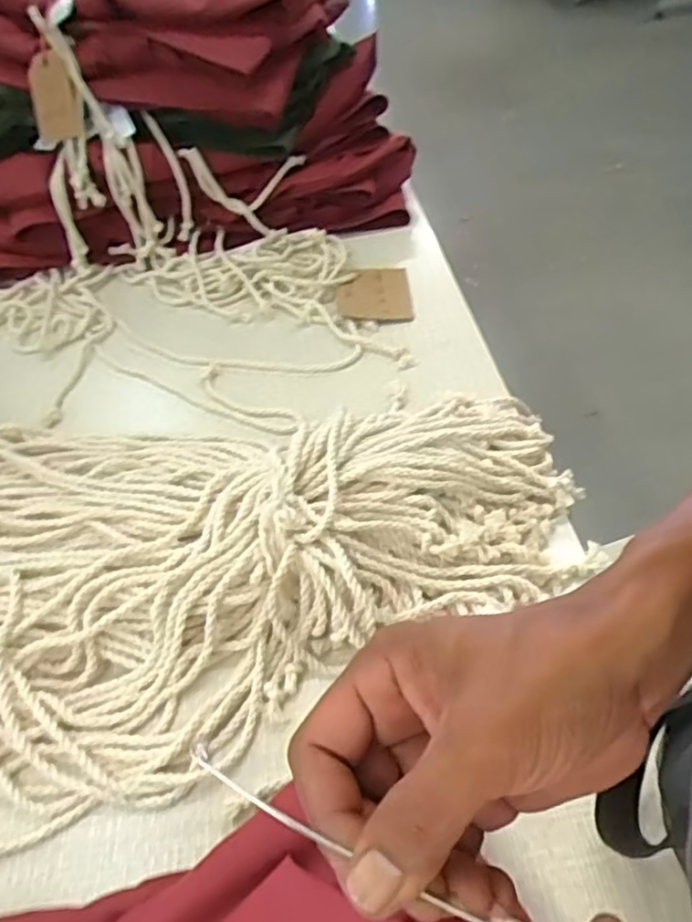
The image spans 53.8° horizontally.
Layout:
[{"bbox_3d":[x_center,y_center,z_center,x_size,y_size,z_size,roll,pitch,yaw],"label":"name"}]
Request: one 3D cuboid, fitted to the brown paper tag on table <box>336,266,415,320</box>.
[{"bbox_3d":[0.034,-0.208,0.838,0.089,0.005,0.114,1,45,-3],"label":"brown paper tag on table"}]

